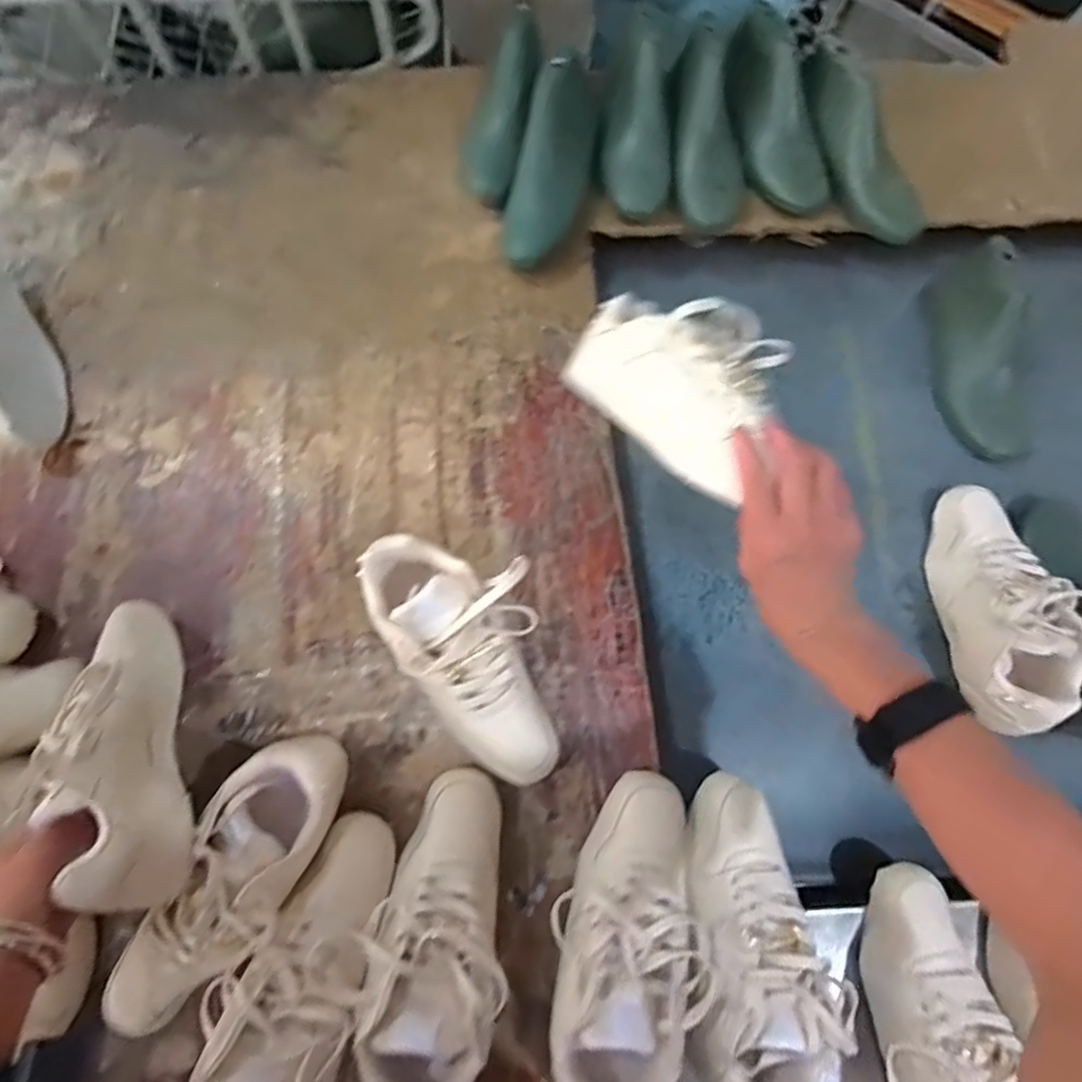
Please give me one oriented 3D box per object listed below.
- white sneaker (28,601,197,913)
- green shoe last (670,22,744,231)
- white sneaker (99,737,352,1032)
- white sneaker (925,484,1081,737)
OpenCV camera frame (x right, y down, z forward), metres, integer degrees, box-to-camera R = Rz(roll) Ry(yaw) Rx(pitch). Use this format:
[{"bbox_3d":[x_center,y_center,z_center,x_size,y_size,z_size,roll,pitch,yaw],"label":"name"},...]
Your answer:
[{"bbox_3d":[-0.342,0.160,0.490,0.088,0.072,0.243,-20,58,-7],"label":"white sneaker"},{"bbox_3d":[0.191,-0.482,0.728,0.072,0.073,0.224,-5,90,-3],"label":"green shoe last"},{"bbox_3d":[-0.246,0.277,0.502,0.088,0.091,0.241,29,75,6],"label":"white sneaker"},{"bbox_3d":[0.482,0.062,0.635,0.113,0.083,0.261,2,74,-1],"label":"white sneaker"}]

